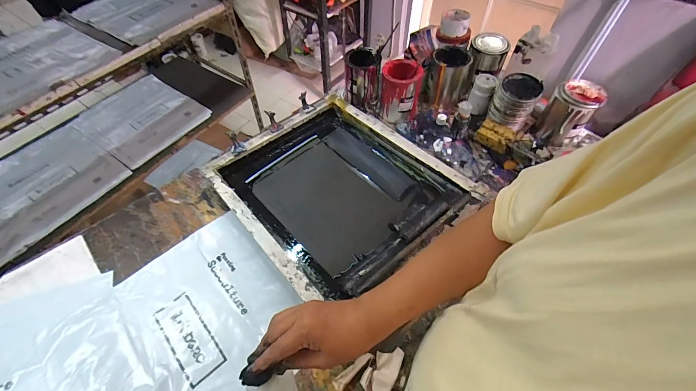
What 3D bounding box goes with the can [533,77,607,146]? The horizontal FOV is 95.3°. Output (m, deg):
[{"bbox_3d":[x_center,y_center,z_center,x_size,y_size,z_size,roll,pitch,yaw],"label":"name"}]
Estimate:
[{"bbox_3d":[0.585,-0.218,0.853,0.108,0.150,0.108,-1,55,1],"label":"can"}]

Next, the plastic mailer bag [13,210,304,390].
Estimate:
[{"bbox_3d":[-0.333,0.286,0.621,0.454,0.012,0.395,-36,61,-24],"label":"plastic mailer bag"}]

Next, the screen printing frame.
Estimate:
[{"bbox_3d":[-0.027,-0.041,0.781,0.473,0.093,0.545,-37,57,-18],"label":"screen printing frame"}]

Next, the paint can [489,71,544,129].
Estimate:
[{"bbox_3d":[0.451,-0.256,0.868,0.100,0.110,0.099,-1,55,1],"label":"paint can"}]

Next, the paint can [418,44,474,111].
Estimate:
[{"bbox_3d":[0.298,-0.343,0.948,0.121,0.152,0.119,-1,55,1],"label":"paint can"}]

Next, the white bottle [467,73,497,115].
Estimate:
[{"bbox_3d":[0.395,-0.301,0.938,0.062,0.094,0.071,21,58,15],"label":"white bottle"}]

